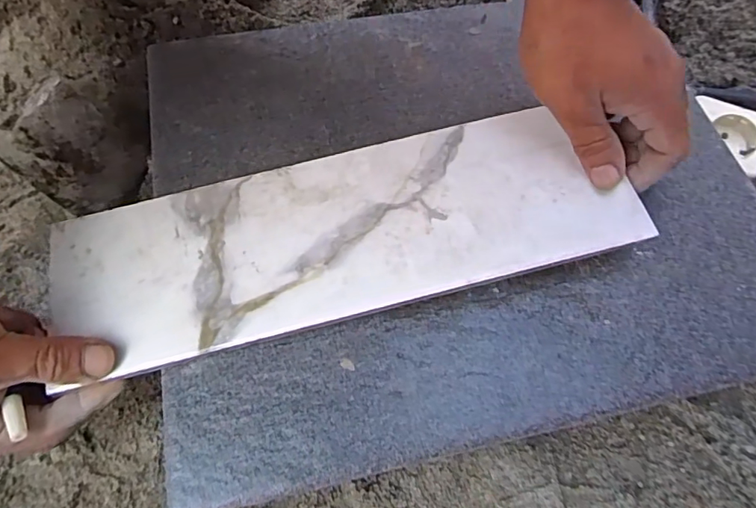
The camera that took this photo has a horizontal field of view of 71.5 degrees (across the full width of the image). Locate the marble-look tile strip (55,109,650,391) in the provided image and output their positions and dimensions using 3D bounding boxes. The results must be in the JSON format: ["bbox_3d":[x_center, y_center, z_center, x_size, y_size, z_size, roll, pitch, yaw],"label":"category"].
[{"bbox_3d":[-0.025,-0.013,0.318,0.340,0.007,0.111,-12,62,-2],"label":"marble-look tile strip"}]

